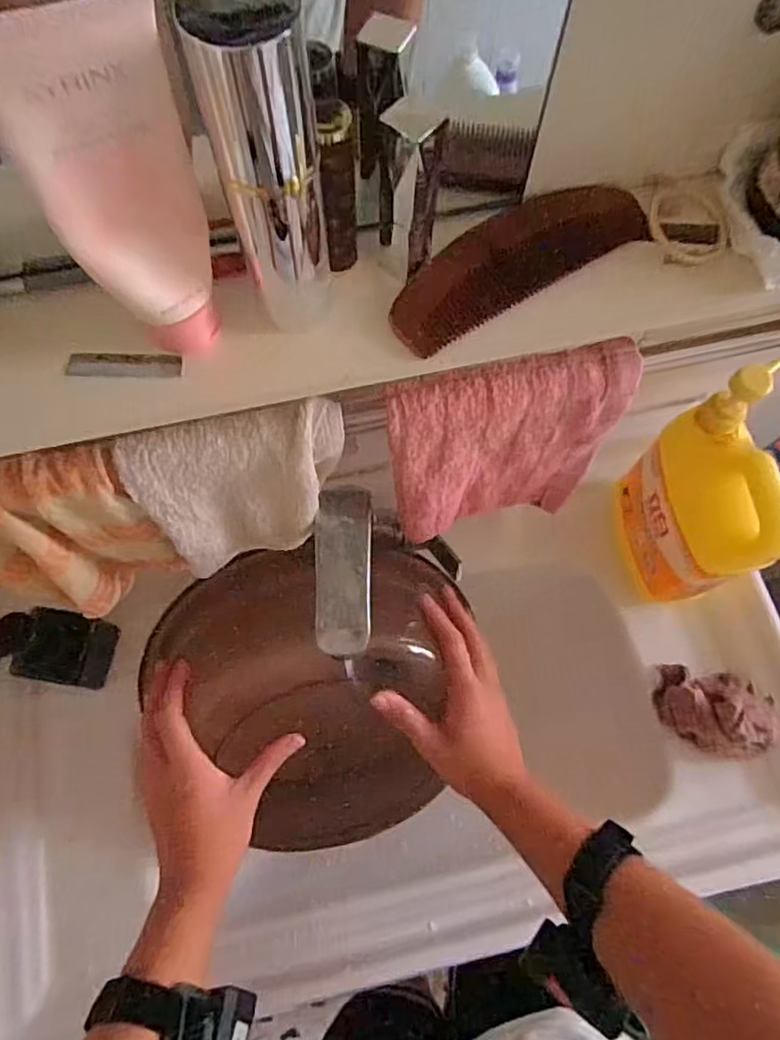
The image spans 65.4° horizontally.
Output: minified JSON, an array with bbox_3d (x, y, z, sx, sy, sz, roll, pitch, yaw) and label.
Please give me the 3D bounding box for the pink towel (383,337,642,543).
[{"bbox_3d":[0.080,-0.051,0.472,0.166,0.190,0.046,-12,71,-6],"label":"pink towel"}]

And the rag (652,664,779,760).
[{"bbox_3d":[0.327,0.190,0.605,0.110,0.051,0.077,24,71,7],"label":"rag"}]

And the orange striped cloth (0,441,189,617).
[{"bbox_3d":[-0.240,0.022,0.431,0.156,0.176,0.052,-13,71,-7],"label":"orange striped cloth"}]

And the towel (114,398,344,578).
[{"bbox_3d":[-0.097,-0.020,0.428,0.133,0.138,0.048,-15,71,-7],"label":"towel"}]

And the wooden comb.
[{"bbox_3d":[0.065,-0.139,0.325,0.146,0.010,0.047,-30,93,-7],"label":"wooden comb"}]

